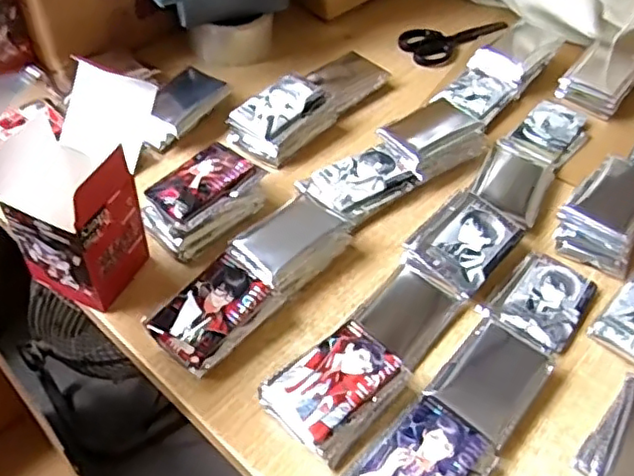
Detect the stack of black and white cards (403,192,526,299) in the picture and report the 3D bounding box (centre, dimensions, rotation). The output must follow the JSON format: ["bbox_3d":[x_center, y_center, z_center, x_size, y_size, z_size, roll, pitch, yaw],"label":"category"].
[{"bbox_3d":[0.123,0.006,0.532,0.070,0.029,0.085,36,55,23],"label":"stack of black and white cards"}]

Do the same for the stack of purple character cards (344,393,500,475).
[{"bbox_3d":[0.069,0.154,0.414,0.066,0.020,0.089,38,56,24],"label":"stack of purple character cards"}]

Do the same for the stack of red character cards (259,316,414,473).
[{"bbox_3d":[0.013,0.105,0.441,0.068,0.032,0.086,39,57,25],"label":"stack of red character cards"}]

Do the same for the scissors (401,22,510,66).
[{"bbox_3d":[0.160,-0.243,0.749,0.130,0.012,0.060,-29,58,-27],"label":"scissors"}]

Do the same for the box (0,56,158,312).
[{"bbox_3d":[-0.173,-0.034,0.464,0.077,0.141,0.106,19,51,10],"label":"box"}]

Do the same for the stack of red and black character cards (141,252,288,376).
[{"bbox_3d":[-0.076,0.057,0.476,0.059,0.030,0.088,37,56,23],"label":"stack of red and black character cards"}]

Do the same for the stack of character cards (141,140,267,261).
[{"bbox_3d":[-0.098,-0.033,0.538,0.073,0.039,0.099,39,56,24],"label":"stack of character cards"}]

